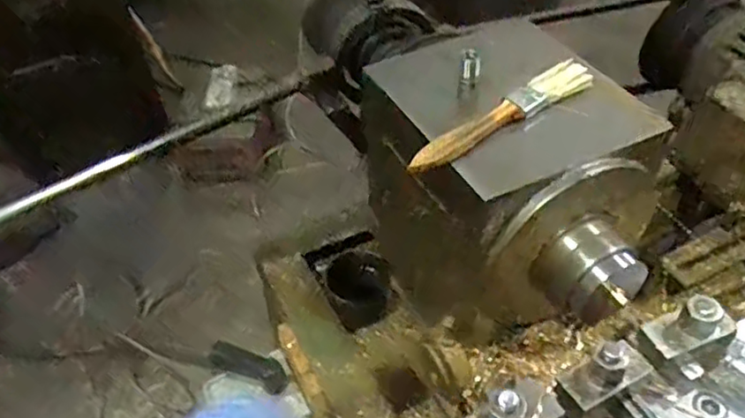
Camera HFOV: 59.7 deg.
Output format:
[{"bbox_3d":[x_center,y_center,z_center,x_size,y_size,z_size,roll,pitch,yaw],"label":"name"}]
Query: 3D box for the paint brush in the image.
[{"bbox_3d":[0.088,-0.063,0.448,0.160,0.019,0.025,-28,50,-23],"label":"paint brush"}]

